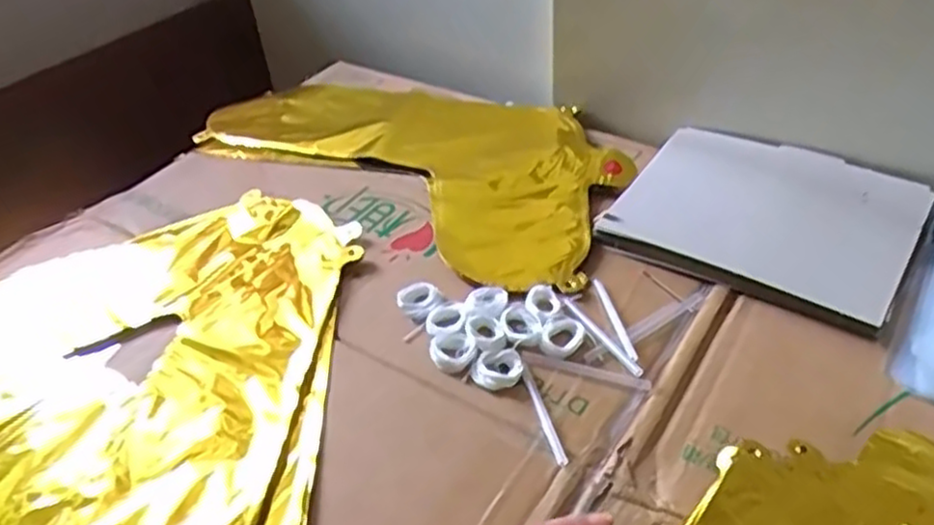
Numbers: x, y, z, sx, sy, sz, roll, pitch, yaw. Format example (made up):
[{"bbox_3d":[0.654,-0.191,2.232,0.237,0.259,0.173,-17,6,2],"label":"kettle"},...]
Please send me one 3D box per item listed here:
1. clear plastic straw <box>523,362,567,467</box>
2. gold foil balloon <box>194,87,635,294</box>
[{"bbox_3d":[0.044,0.087,0.429,0.006,0.004,0.071,-12,42,-8],"label":"clear plastic straw"},{"bbox_3d":[-0.039,-0.099,0.659,0.411,0.026,0.206,27,51,32],"label":"gold foil balloon"}]

